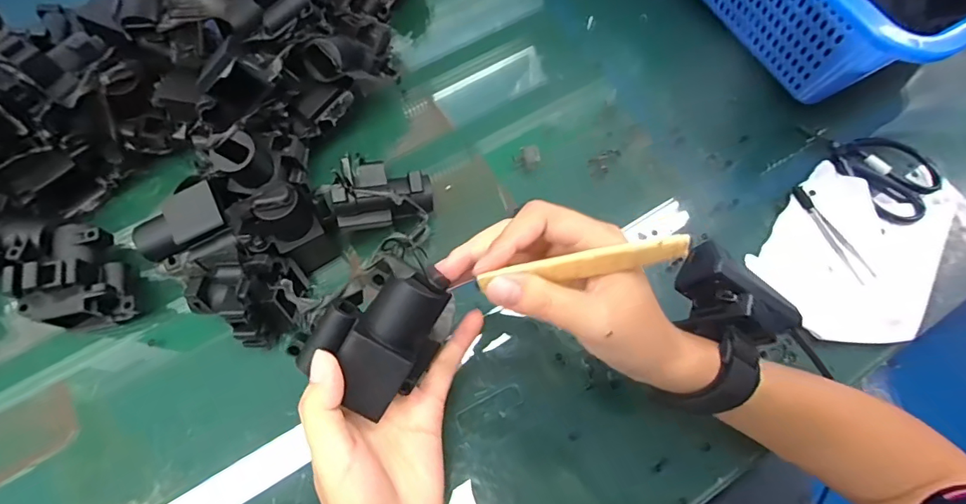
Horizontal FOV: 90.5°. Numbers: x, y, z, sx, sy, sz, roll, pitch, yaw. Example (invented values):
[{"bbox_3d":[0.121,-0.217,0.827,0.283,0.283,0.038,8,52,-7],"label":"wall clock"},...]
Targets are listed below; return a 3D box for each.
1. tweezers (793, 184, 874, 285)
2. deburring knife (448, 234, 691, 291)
[{"bbox_3d":[0.287,-0.016,0.394,0.016,0.004,0.091,-26,74,-10],"label":"tweezers"},{"bbox_3d":[0.040,0.007,0.225,0.110,0.010,0.009,-10,71,6],"label":"deburring knife"}]

